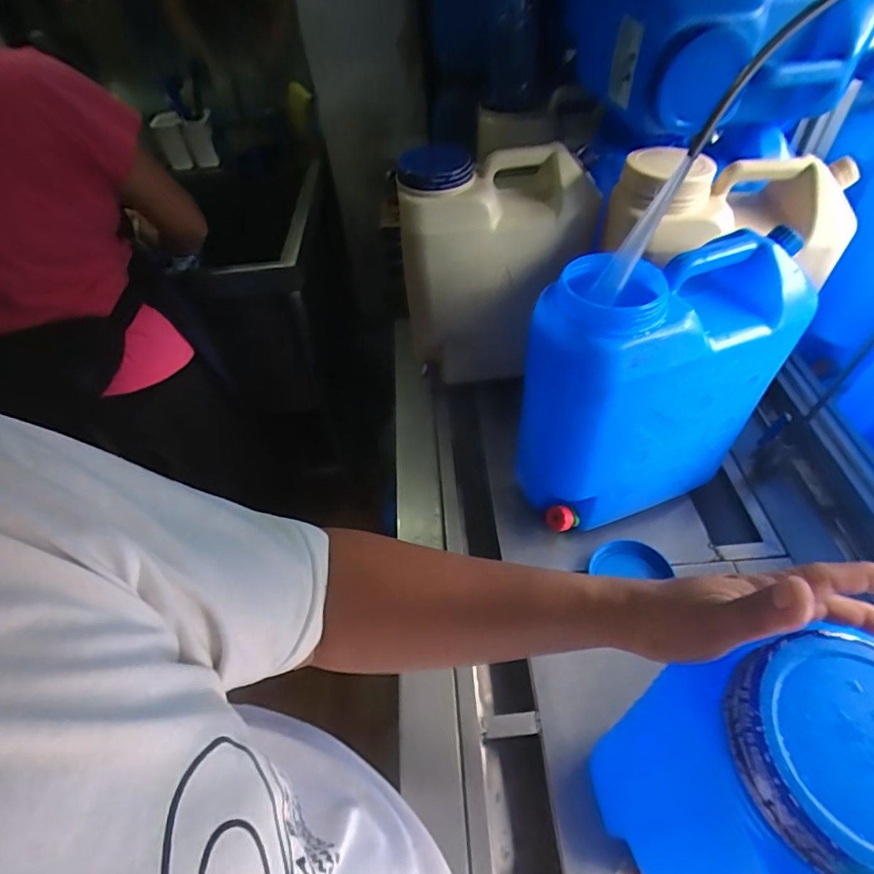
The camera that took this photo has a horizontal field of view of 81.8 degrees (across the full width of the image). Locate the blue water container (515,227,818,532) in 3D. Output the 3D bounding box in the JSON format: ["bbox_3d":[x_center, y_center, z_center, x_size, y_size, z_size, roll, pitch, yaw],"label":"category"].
[{"bbox_3d":[0.284,-0.062,0.683,0.302,0.373,0.157,-22,52,-13],"label":"blue water container"}]

